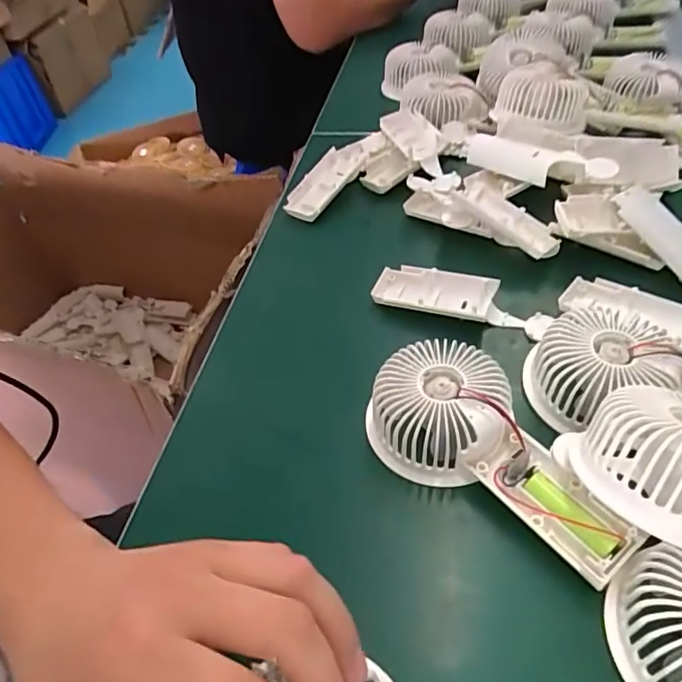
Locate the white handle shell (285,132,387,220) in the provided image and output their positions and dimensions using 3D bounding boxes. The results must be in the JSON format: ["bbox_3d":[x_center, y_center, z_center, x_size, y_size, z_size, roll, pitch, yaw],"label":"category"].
[{"bbox_3d":[-0.005,-0.161,0.525,0.041,0.014,0.129,34,73,30],"label":"white handle shell"}]

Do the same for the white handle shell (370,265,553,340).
[{"bbox_3d":[0.087,-0.029,0.402,0.126,0.023,0.038,17,52,19],"label":"white handle shell"}]

